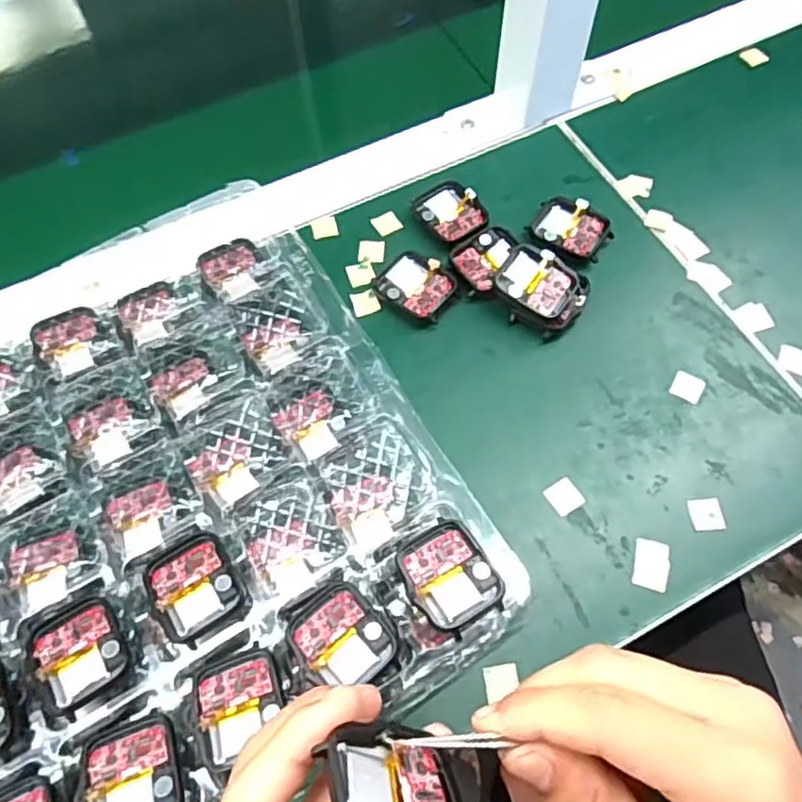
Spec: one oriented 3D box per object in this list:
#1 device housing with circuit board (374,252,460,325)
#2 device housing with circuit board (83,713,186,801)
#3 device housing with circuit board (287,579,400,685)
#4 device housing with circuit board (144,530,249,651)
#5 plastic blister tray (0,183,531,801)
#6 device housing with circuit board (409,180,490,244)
[{"bbox_3d":[0.010,-0.068,0.384,0.045,0.011,0.035,37,70,18],"label":"device housing with circuit board"},{"bbox_3d":[-0.107,0.154,0.263,0.037,0.009,0.045,-16,64,-6],"label":"device housing with circuit board"},{"bbox_3d":[-0.025,0.104,0.286,0.036,0.015,0.044,-41,69,-17],"label":"device housing with circuit board"},{"bbox_3d":[-0.093,0.085,0.296,0.037,0.012,0.044,-32,67,-14],"label":"device housing with circuit board"},{"bbox_3d":[-0.128,0.044,0.325,0.265,0.030,0.294,-29,66,-13],"label":"plastic blister tray"},{"bbox_3d":[0.030,-0.118,0.405,0.038,0.007,0.046,-32,67,-14],"label":"device housing with circuit board"}]

